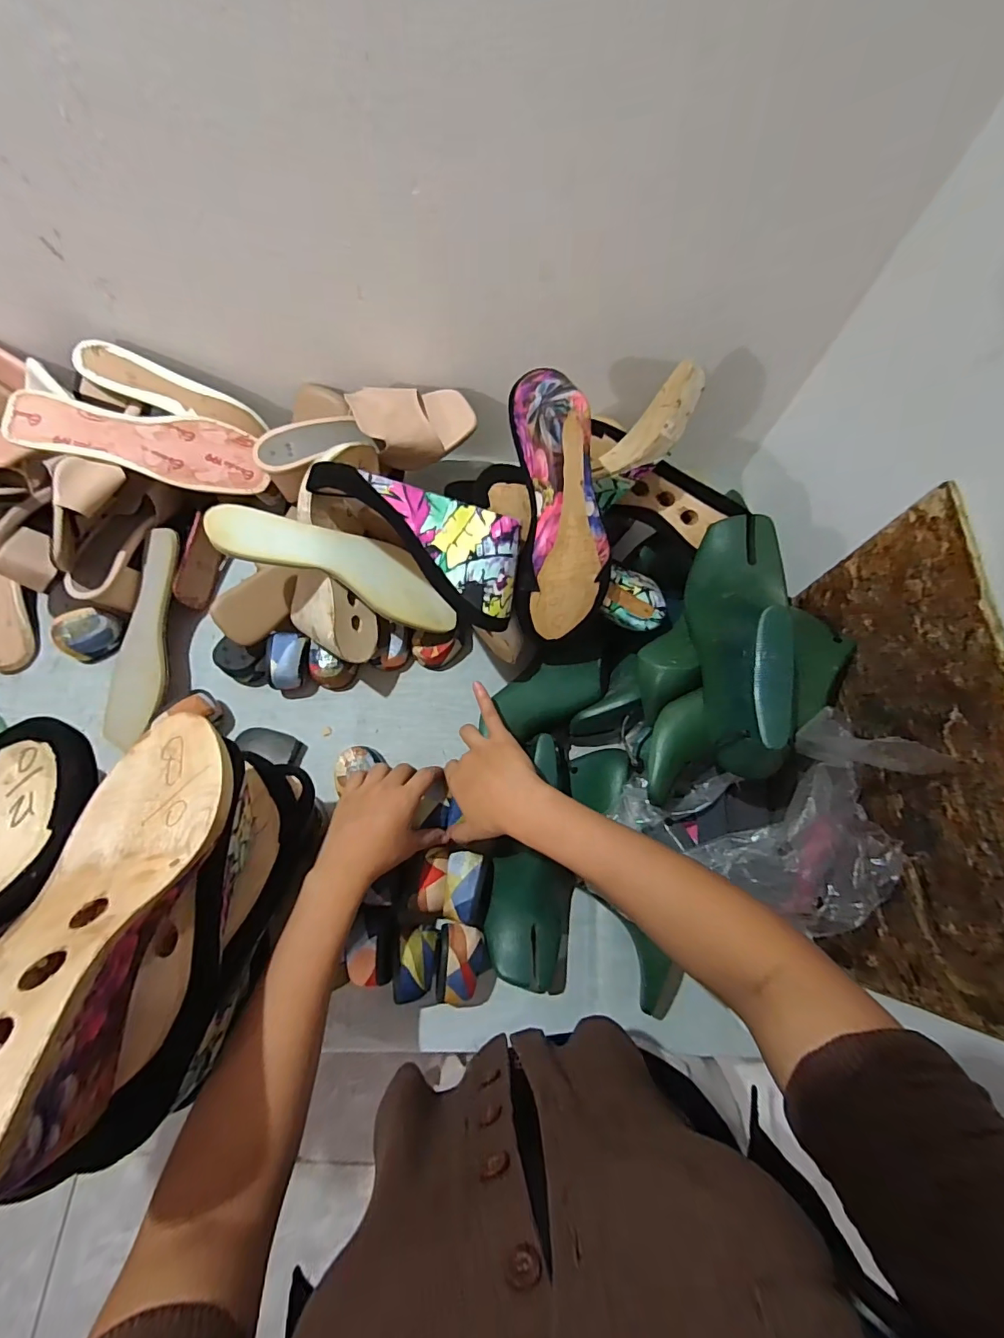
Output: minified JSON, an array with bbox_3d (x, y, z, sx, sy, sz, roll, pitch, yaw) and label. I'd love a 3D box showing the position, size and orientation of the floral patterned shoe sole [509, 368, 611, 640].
[{"bbox_3d":[0.049,-0.137,0.432,0.072,0.067,0.222,-12,113,-7],"label":"floral patterned shoe sole"}]

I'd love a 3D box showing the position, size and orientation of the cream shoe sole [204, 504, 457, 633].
[{"bbox_3d":[-0.155,-0.104,0.495,0.241,0.015,0.070,20,68,-26],"label":"cream shoe sole"}]

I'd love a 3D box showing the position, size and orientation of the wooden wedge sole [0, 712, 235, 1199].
[{"bbox_3d":[-0.208,0.134,0.263,0.083,0.071,0.227,-8,40,-5],"label":"wooden wedge sole"}]

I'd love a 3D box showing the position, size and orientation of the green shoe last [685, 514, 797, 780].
[{"bbox_3d":[0.206,-0.036,0.412,0.082,0.097,0.239,17,70,3],"label":"green shoe last"}]

